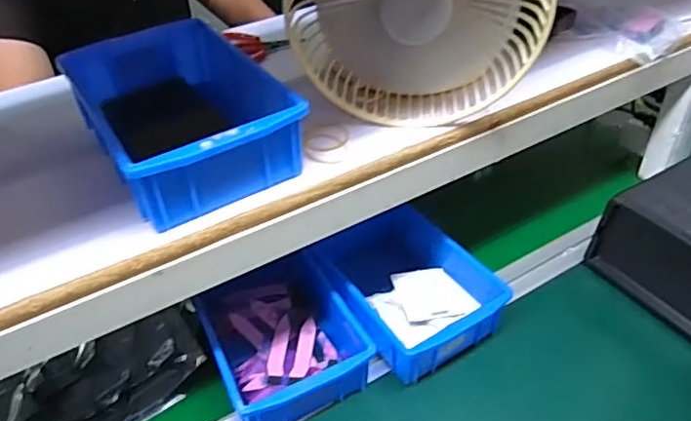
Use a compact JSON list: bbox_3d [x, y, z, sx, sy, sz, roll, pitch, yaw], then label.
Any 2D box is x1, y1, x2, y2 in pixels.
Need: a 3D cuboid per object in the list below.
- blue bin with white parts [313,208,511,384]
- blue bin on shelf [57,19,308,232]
[{"bbox_3d":[0.059,0.082,0.630,0.141,0.072,0.200,-24,45,-22],"label":"blue bin with white parts"},{"bbox_3d":[-0.130,-0.072,0.466,0.123,0.077,0.195,-24,45,-23],"label":"blue bin on shelf"}]

